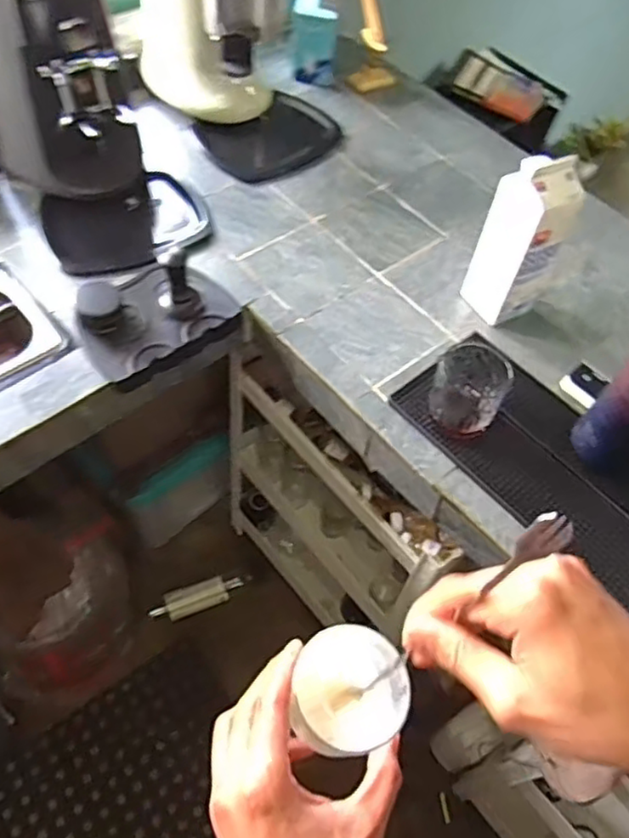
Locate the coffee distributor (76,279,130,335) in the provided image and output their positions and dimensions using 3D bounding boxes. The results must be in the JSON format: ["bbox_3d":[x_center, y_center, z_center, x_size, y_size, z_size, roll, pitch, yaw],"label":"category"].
[{"bbox_3d":[-0.286,-0.153,0.872,0.063,0.052,0.073,-14,58,-14],"label":"coffee distributor"}]

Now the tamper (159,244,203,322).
[{"bbox_3d":[-0.177,-0.183,0.868,0.042,0.084,0.054,-14,58,-15],"label":"tamper"}]

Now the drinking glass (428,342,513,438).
[{"bbox_3d":[0.188,-0.033,0.803,0.081,0.083,0.087,3,55,-4],"label":"drinking glass"}]

